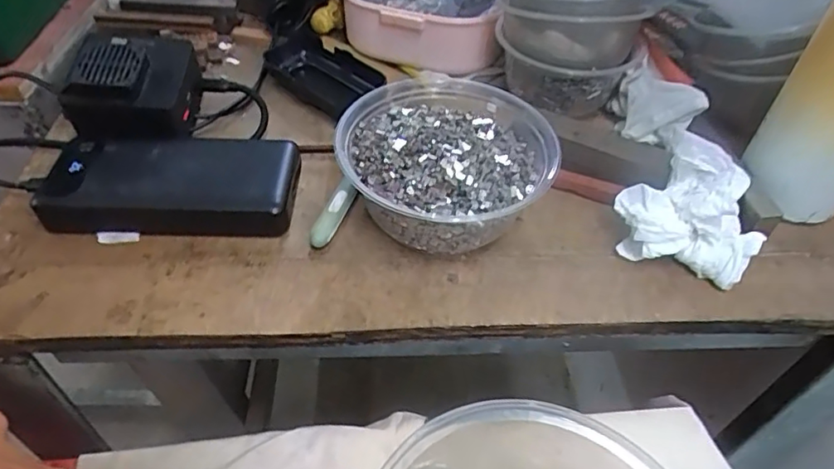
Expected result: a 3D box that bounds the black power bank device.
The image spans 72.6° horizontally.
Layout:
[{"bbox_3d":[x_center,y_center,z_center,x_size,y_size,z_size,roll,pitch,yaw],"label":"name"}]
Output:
[{"bbox_3d":[-0.159,-0.033,0.376,0.153,0.028,0.070,2,47,-2],"label":"black power bank device"}]

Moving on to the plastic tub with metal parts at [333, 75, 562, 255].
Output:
[{"bbox_3d":[0.018,-0.043,0.379,0.135,0.060,0.142,2,47,-2],"label":"plastic tub with metal parts"}]

